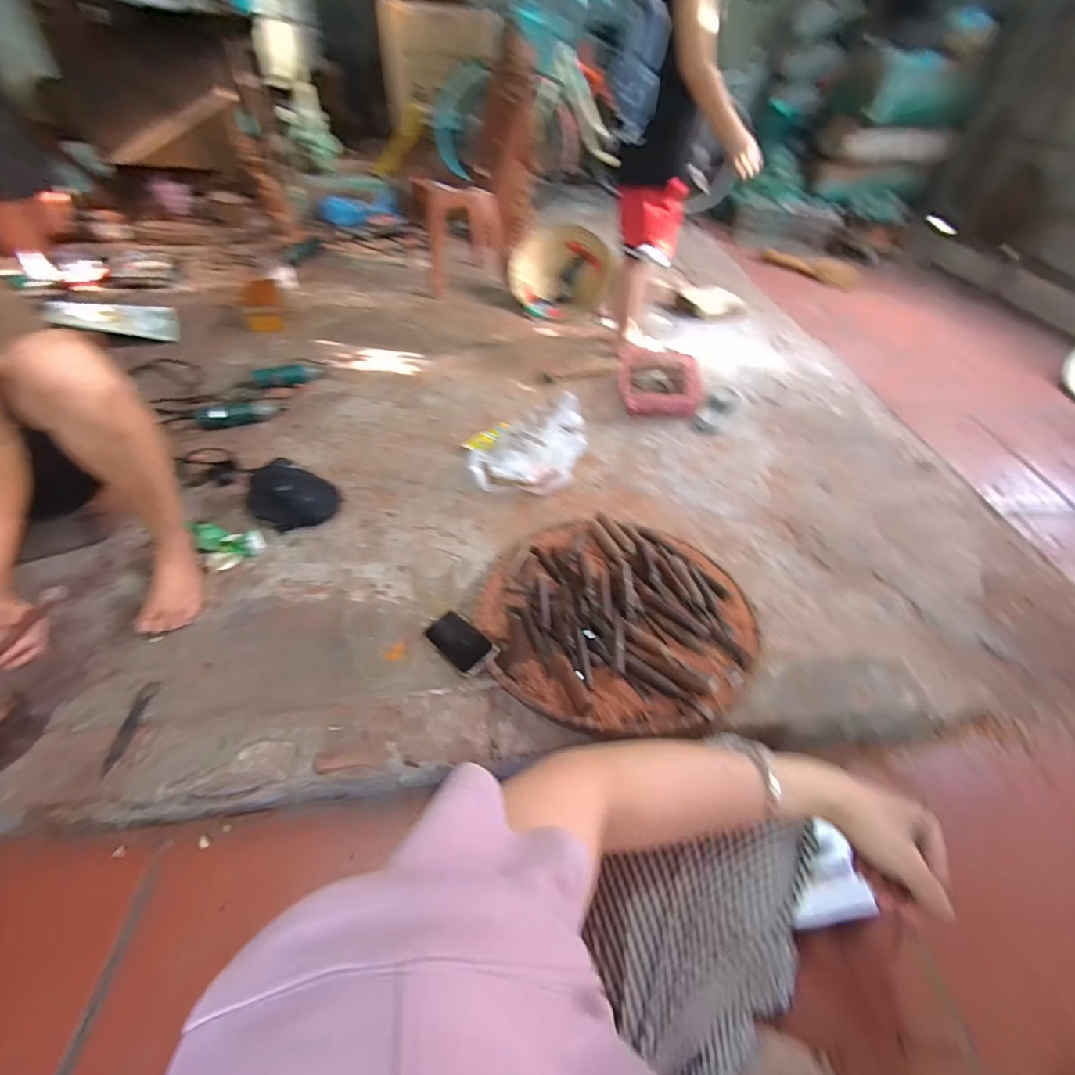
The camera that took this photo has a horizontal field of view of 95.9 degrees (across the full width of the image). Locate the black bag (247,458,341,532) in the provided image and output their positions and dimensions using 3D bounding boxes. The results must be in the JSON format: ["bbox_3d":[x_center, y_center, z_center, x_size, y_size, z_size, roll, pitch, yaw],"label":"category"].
[{"bbox_3d":[-0.518,-0.090,1.027,0.145,0.111,0.153,11,47,7],"label":"black bag"}]

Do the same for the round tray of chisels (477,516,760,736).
[{"bbox_3d":[0.140,0.135,0.888,0.469,0.089,0.471,2,47,-2],"label":"round tray of chisels"}]

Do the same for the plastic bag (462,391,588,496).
[{"bbox_3d":[-0.030,-0.246,1.189,0.293,0.142,0.260,6,47,3],"label":"plastic bag"}]

